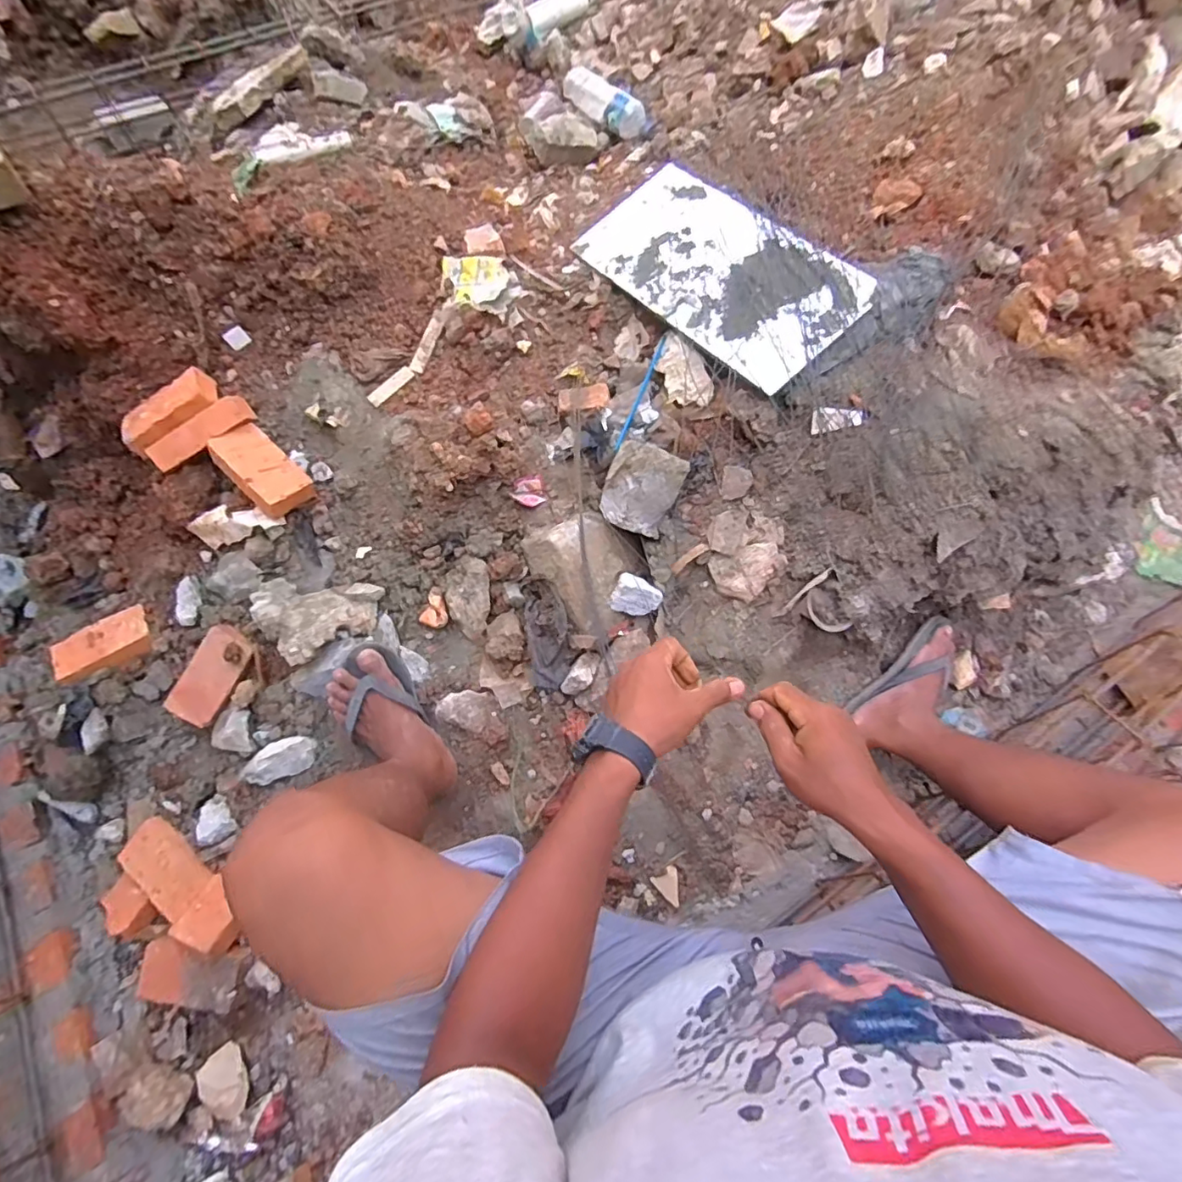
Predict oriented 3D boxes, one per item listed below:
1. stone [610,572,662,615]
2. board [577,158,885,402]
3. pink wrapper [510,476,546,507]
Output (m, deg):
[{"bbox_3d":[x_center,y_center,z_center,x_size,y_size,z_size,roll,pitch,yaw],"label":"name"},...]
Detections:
[{"bbox_3d":[0.072,0.002,0.894,0.080,0.044,0.061,-1,65,0],"label":"stone"},{"bbox_3d":[0.201,-0.536,0.924,0.246,0.013,0.497,-38,64,-2],"label":"board"},{"bbox_3d":[-0.100,-0.157,0.894,0.050,0.011,0.047,-9,86,-3],"label":"pink wrapper"}]

